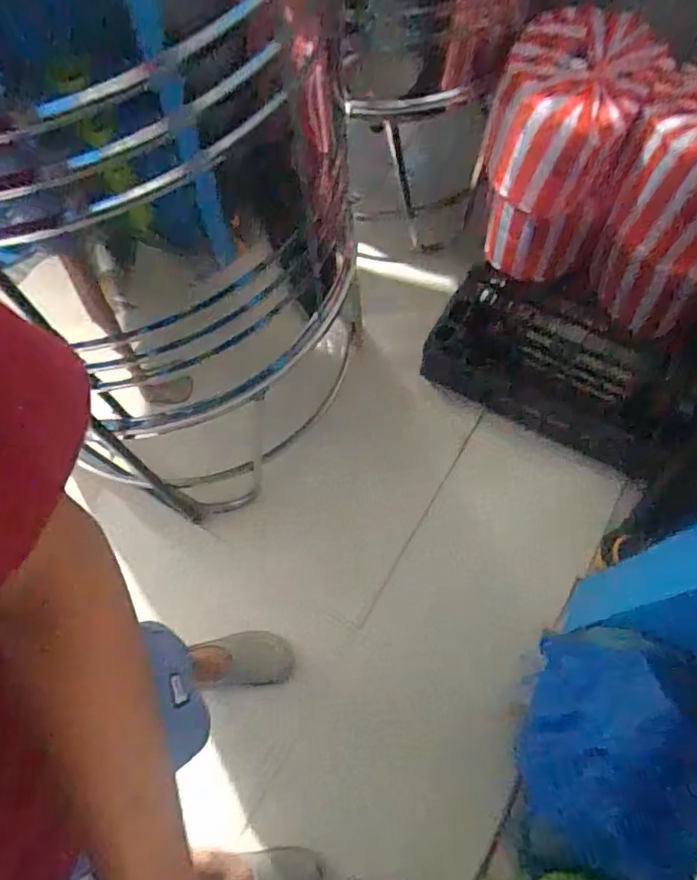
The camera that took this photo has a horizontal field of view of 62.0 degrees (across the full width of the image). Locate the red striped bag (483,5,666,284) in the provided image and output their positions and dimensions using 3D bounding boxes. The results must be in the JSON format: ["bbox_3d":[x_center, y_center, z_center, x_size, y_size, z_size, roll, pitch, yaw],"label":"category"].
[{"bbox_3d":[0.420,-0.590,1.237,0.271,0.476,0.247,16,68,9],"label":"red striped bag"}]

